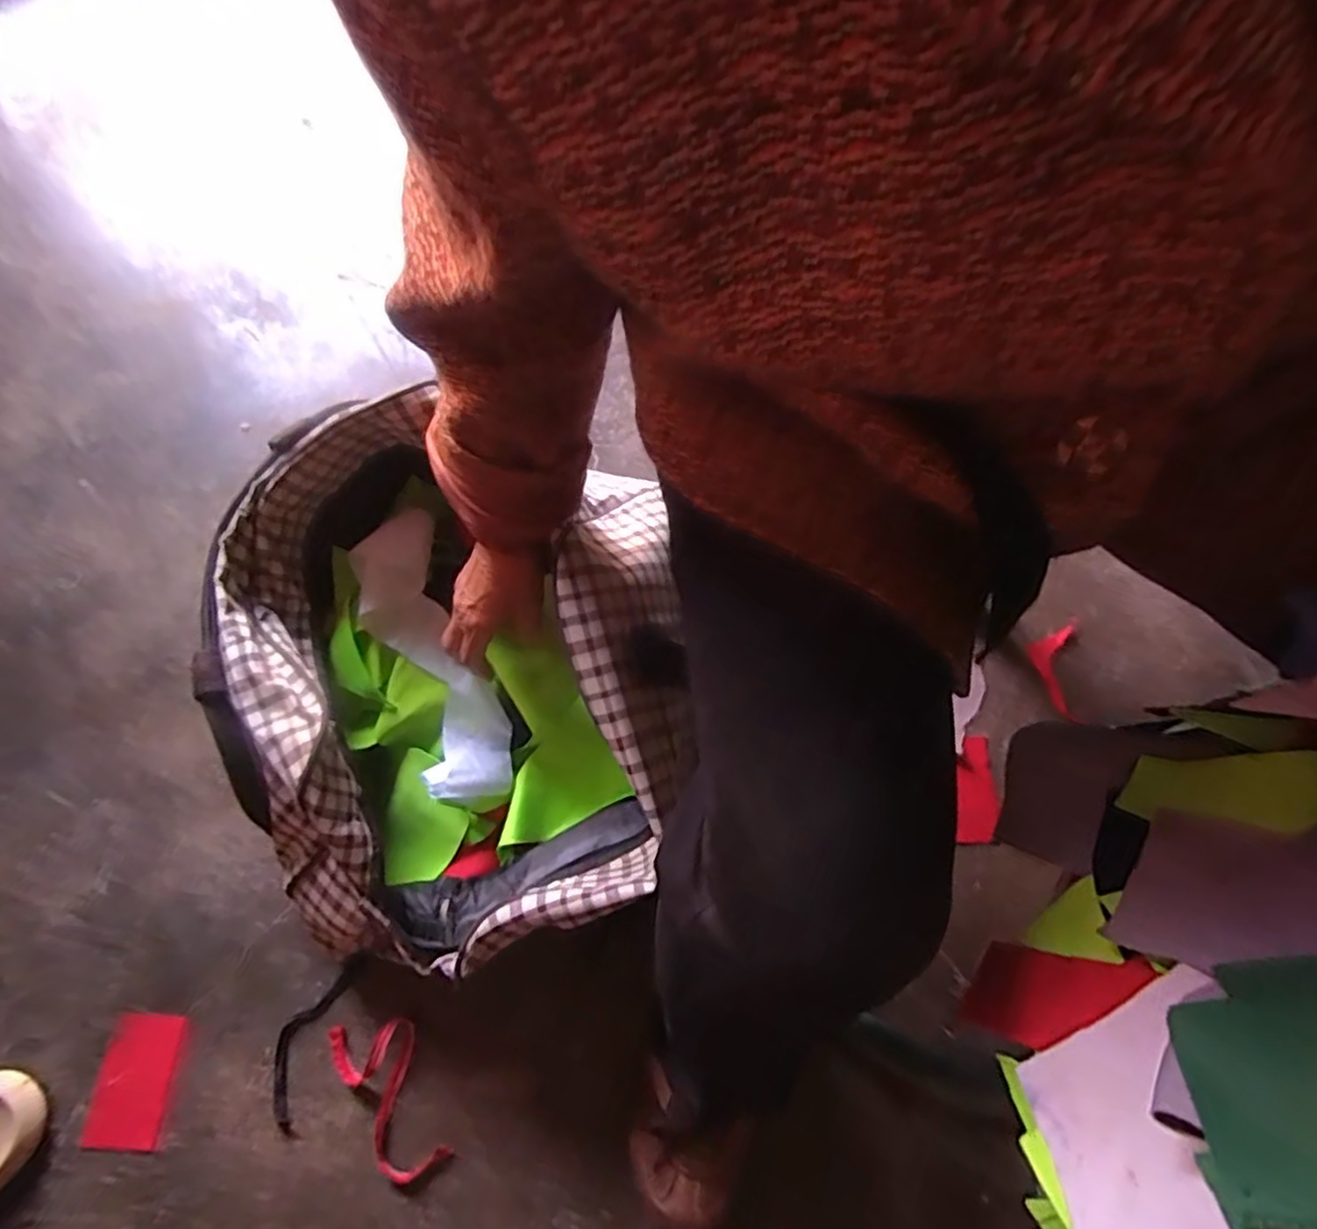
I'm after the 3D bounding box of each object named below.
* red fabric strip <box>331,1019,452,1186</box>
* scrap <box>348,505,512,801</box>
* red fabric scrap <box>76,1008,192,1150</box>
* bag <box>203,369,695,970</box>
[{"bbox_3d":[-0.227,0.407,0.598,0.067,0.016,0.131,-26,75,-10],"label":"red fabric strip"},{"bbox_3d":[-0.199,0.038,0.619,0.080,0.047,0.258,-24,82,-9],"label":"scrap"},{"bbox_3d":[-0.452,0.402,0.608,0.068,0.010,0.101,4,72,0],"label":"red fabric scrap"},{"bbox_3d":[-0.159,0.044,0.576,0.340,0.208,0.408,-8,72,-4],"label":"bag"}]

